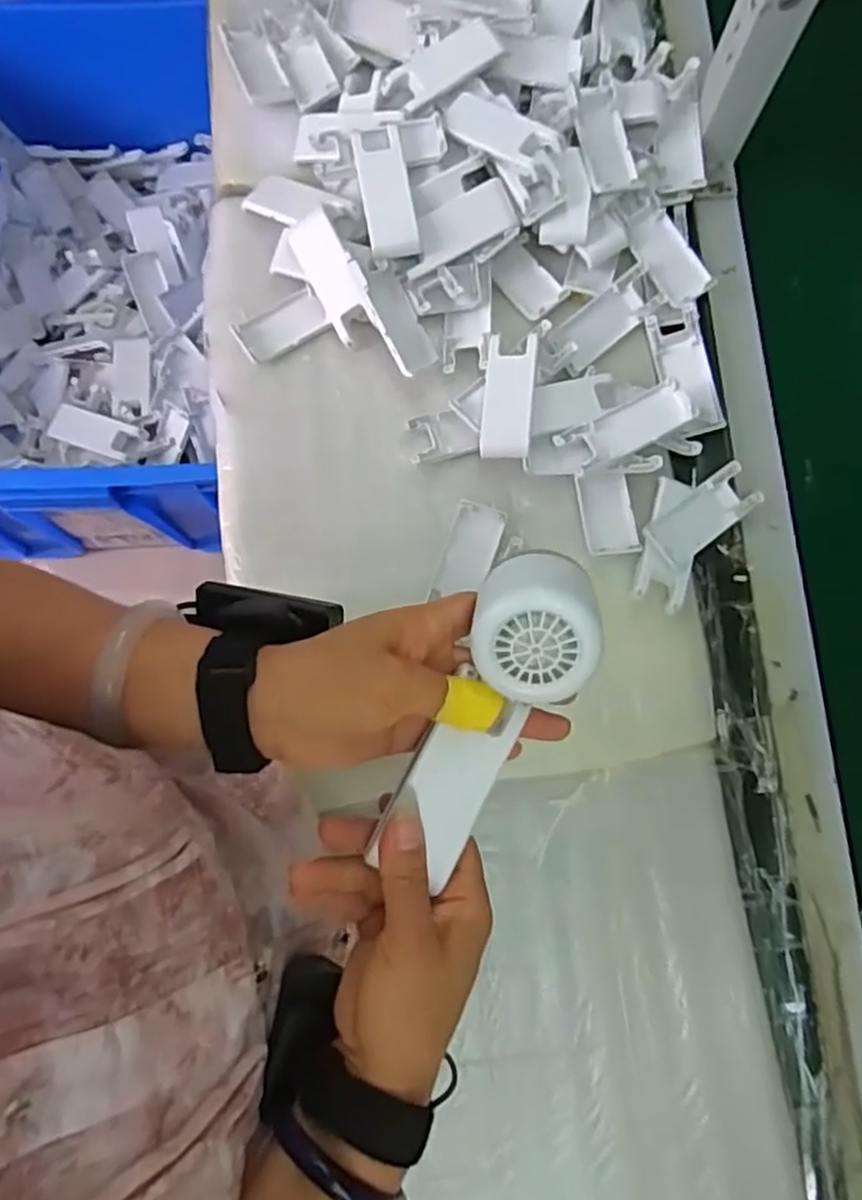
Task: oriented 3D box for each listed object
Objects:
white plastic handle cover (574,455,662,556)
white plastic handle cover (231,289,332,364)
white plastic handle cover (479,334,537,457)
[{"bbox_3d":[0.145,-0.070,0.545,0.063,0.017,0.069,-5,79,-1],"label":"white plastic handle cover"},{"bbox_3d":[-0.121,-0.221,0.581,0.072,0.009,0.037,-29,81,-5],"label":"white plastic handle cover"},{"bbox_3d":[0.059,-0.156,0.554,0.037,0.019,0.094,5,79,1],"label":"white plastic handle cover"}]

